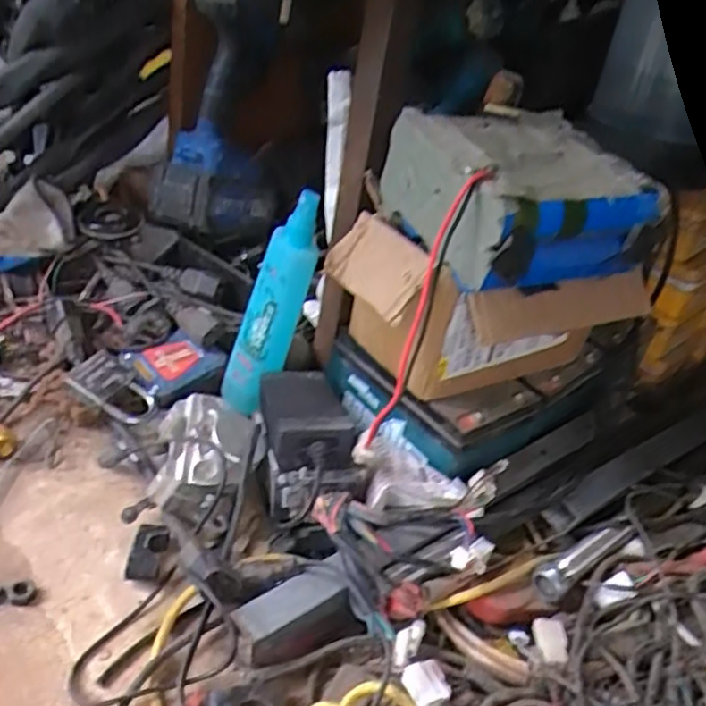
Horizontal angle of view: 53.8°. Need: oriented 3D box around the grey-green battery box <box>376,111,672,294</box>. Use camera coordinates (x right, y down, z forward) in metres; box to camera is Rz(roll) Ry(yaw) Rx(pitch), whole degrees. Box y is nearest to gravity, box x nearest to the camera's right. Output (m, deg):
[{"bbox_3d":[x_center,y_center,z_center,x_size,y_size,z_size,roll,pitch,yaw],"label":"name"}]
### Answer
[{"bbox_3d":[0.109,-0.110,0.473,0.145,0.071,0.137,-9,39,-27],"label":"grey-green battery box"}]

